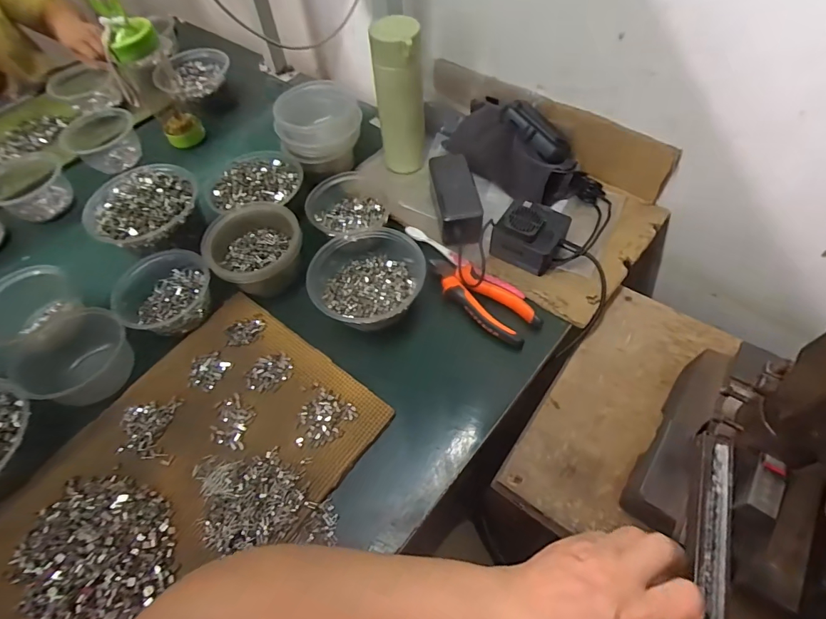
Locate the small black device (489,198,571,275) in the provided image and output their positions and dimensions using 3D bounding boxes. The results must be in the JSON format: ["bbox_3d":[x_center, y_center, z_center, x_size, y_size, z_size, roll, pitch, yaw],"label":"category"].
[{"bbox_3d":[0.148,-0.097,0.544,0.079,0.053,0.074,28,63,21],"label":"small black device"}]

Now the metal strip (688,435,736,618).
[{"bbox_3d":[0.218,0.162,0.314,0.024,0.011,0.142,16,60,15],"label":"metal strip"}]

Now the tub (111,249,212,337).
[{"bbox_3d":[-0.310,-0.020,0.541,0.111,0.059,0.105,-2,56,4],"label":"tub"}]

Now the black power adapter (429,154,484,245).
[{"bbox_3d":[0.059,-0.148,0.588,0.056,0.046,0.149,-7,56,0],"label":"black power adapter"}]

